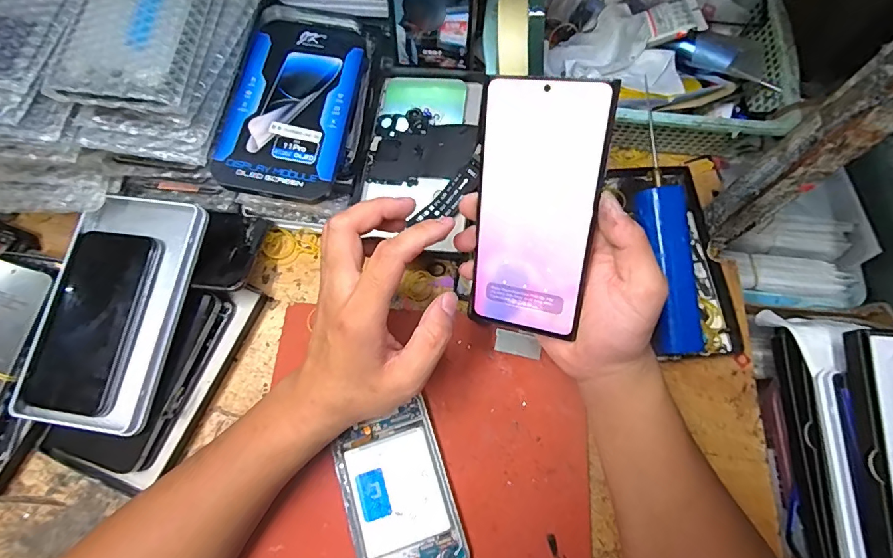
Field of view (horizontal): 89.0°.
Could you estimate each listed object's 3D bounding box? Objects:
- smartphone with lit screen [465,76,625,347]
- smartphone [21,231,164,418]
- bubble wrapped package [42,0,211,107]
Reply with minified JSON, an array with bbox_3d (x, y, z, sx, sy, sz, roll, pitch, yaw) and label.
[{"bbox_3d":[0.056,-0.038,0.292,0.075,0.163,0.005,13,26,21],"label":"smartphone with lit screen"},{"bbox_3d":[-0.278,0.030,0.360,0.072,0.015,0.141,7,71,8],"label":"smartphone"},{"bbox_3d":[-0.220,-0.199,0.332,0.082,0.016,0.170,4,71,1],"label":"bubble wrapped package"}]

